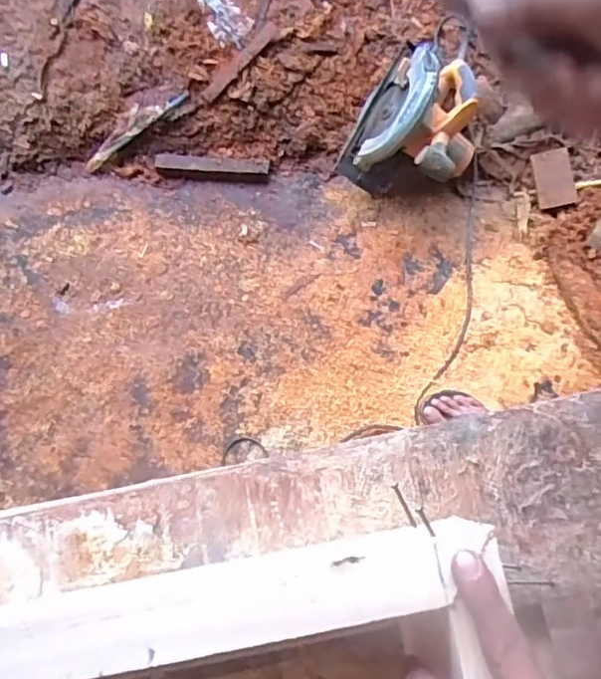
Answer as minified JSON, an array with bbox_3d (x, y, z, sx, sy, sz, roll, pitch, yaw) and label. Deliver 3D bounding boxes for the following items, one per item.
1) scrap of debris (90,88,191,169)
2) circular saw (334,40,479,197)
[{"bbox_3d":[-0.379,-0.480,1.313,0.289,0.009,0.046,-30,108,15],"label":"scrap of debris"},{"bbox_3d":[0.242,-0.444,1.223,0.247,0.253,0.229,0,76,1],"label":"circular saw"}]

